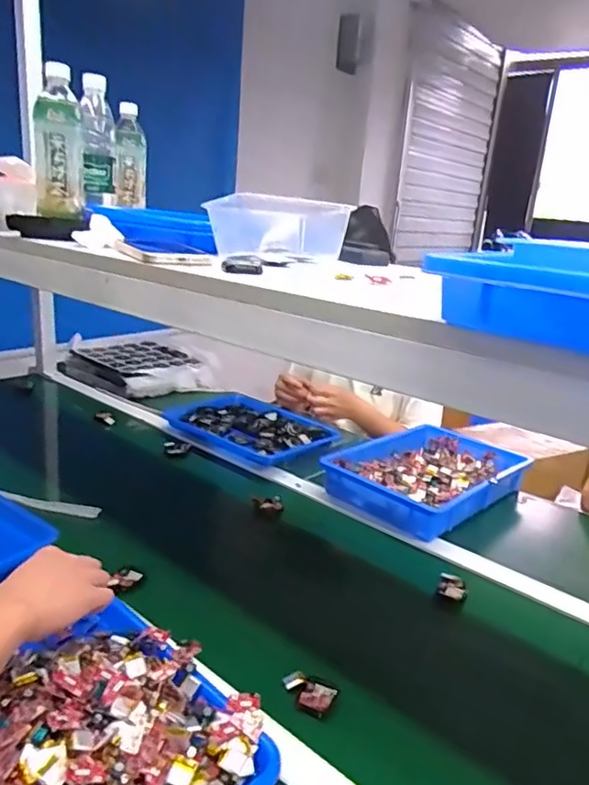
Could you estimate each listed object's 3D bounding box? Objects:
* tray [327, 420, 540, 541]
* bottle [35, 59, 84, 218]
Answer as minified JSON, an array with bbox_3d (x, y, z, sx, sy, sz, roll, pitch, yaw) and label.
[{"bbox_3d":[0.254,0.150,1.123,0.284,0.061,0.373,17,21,38],"label":"tray"},{"bbox_3d":[-0.326,-0.346,0.809,0.058,0.192,0.075,-1,17,-16],"label":"bottle"}]

